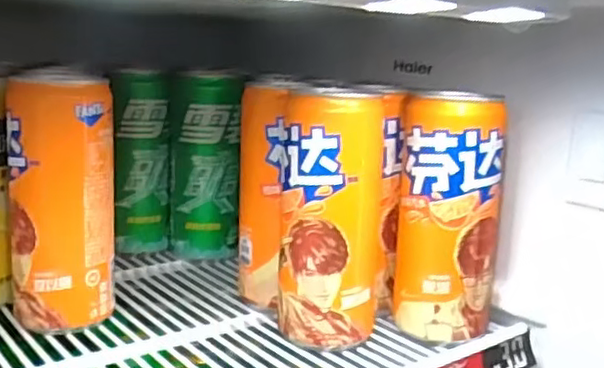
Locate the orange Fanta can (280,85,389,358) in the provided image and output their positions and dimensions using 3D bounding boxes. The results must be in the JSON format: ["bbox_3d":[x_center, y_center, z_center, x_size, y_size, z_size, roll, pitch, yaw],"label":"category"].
[{"bbox_3d":[0.020,0.017,0.380,0.056,0.138,0.060,3,12,-1],"label":"orange Fanta can"}]

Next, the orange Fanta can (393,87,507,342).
[{"bbox_3d":[0.089,0.014,0.394,0.062,0.138,0.066,7,12,16],"label":"orange Fanta can"}]

